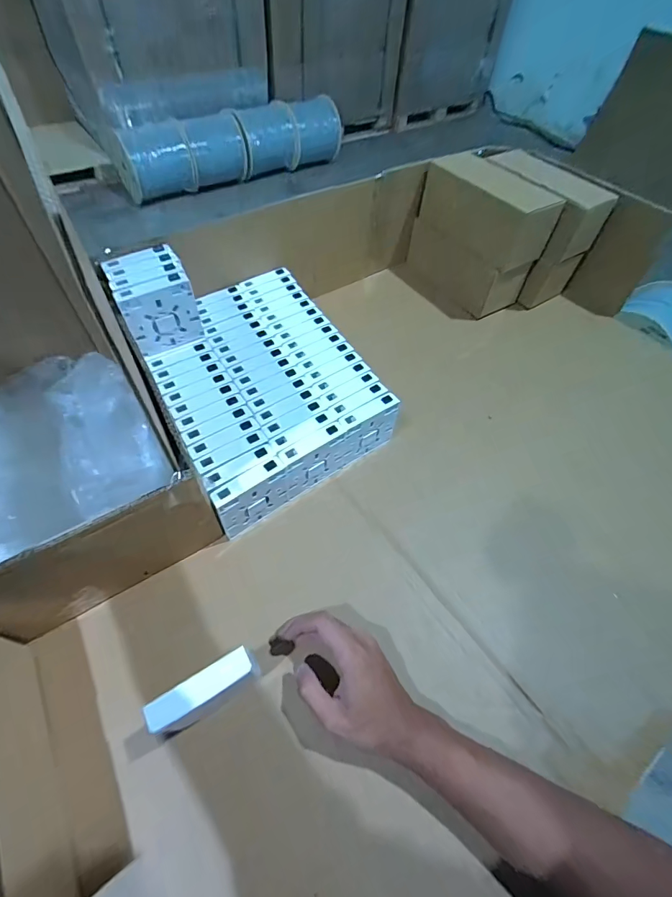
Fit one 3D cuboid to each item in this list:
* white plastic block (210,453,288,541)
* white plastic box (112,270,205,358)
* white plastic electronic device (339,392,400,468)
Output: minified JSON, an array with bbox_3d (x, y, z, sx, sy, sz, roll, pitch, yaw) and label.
[{"bbox_3d":[-0.097,0.058,0.471,0.084,0.085,0.020,-34,62,-22],"label":"white plastic block"},{"bbox_3d":[-0.217,-0.164,0.512,0.084,0.093,0.022,-27,59,-18],"label":"white plastic box"},{"bbox_3d":[0.043,-0.023,0.538,0.084,0.087,0.020,-29,60,-19],"label":"white plastic electronic device"}]

